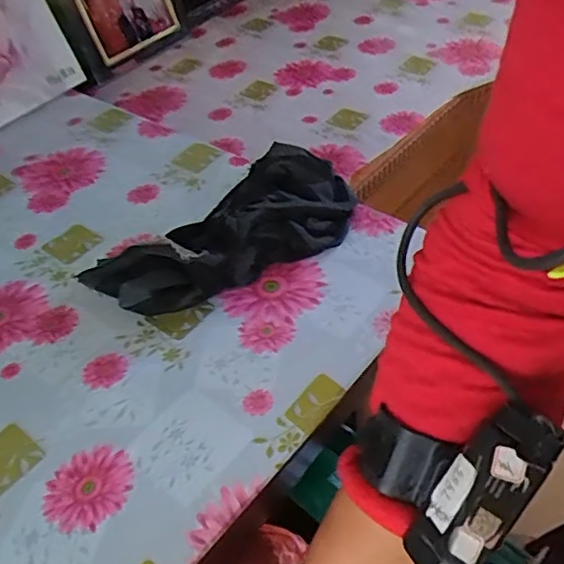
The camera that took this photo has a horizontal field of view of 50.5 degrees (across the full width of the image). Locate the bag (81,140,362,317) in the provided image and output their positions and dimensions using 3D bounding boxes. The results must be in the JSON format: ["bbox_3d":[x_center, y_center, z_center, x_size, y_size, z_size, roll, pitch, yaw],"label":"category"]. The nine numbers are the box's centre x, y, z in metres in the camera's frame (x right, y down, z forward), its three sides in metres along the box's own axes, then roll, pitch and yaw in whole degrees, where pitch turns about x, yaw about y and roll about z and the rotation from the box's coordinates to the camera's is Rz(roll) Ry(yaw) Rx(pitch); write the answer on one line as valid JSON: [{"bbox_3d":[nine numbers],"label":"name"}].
[{"bbox_3d":[-0.039,-0.045,0.466,0.218,0.043,0.121,-36,53,-25],"label":"bag"}]

